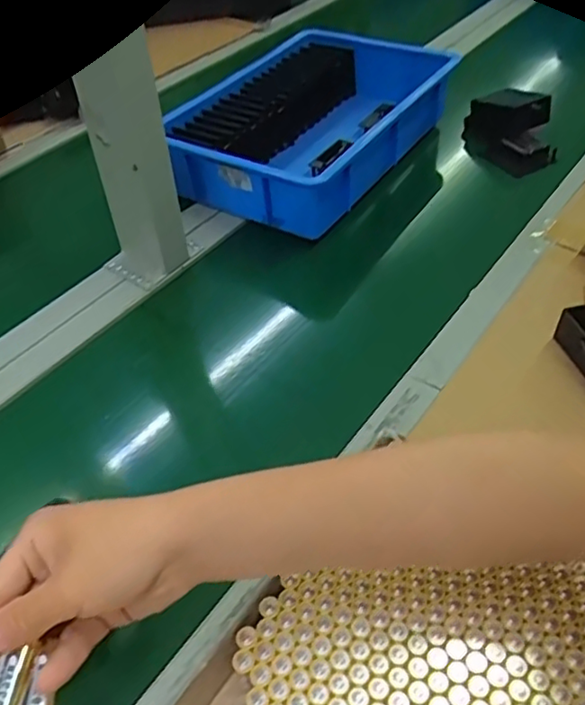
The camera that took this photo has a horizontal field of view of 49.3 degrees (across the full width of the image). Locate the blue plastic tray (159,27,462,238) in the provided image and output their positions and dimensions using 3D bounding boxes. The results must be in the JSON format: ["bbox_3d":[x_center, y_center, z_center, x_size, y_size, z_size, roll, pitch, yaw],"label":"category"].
[{"bbox_3d":[0.023,-0.327,0.905,0.299,0.086,0.405,27,53,26],"label":"blue plastic tray"}]

